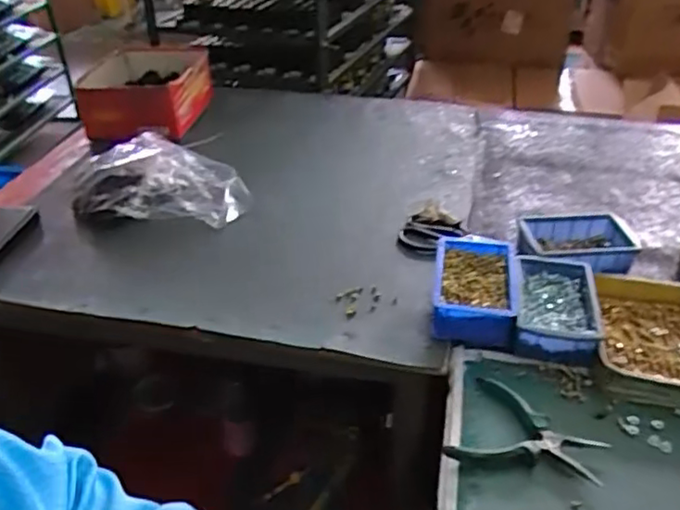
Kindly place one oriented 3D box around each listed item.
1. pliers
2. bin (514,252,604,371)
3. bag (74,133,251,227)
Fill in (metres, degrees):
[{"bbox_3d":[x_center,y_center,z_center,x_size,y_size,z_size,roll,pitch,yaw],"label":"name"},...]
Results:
[{"bbox_3d":[0.186,0.186,0.617,0.137,0.019,0.102,20,40,27],"label":"pliers"},{"bbox_3d":[0.266,0.064,0.764,0.101,0.046,0.152,7,36,11],"label":"bin"},{"bbox_3d":[-0.282,-0.110,1.006,0.261,0.106,0.129,-2,35,-2],"label":"bag"}]

